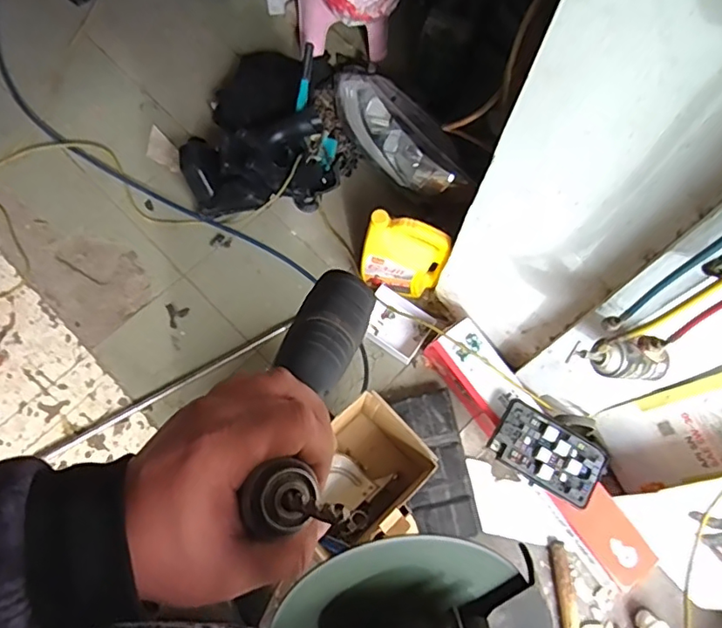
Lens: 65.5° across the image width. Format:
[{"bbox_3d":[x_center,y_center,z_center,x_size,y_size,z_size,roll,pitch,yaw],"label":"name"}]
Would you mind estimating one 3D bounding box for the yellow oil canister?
[{"bbox_3d":[0.108,-0.135,1.426,0.201,0.271,0.090,15,71,3],"label":"yellow oil canister"}]

